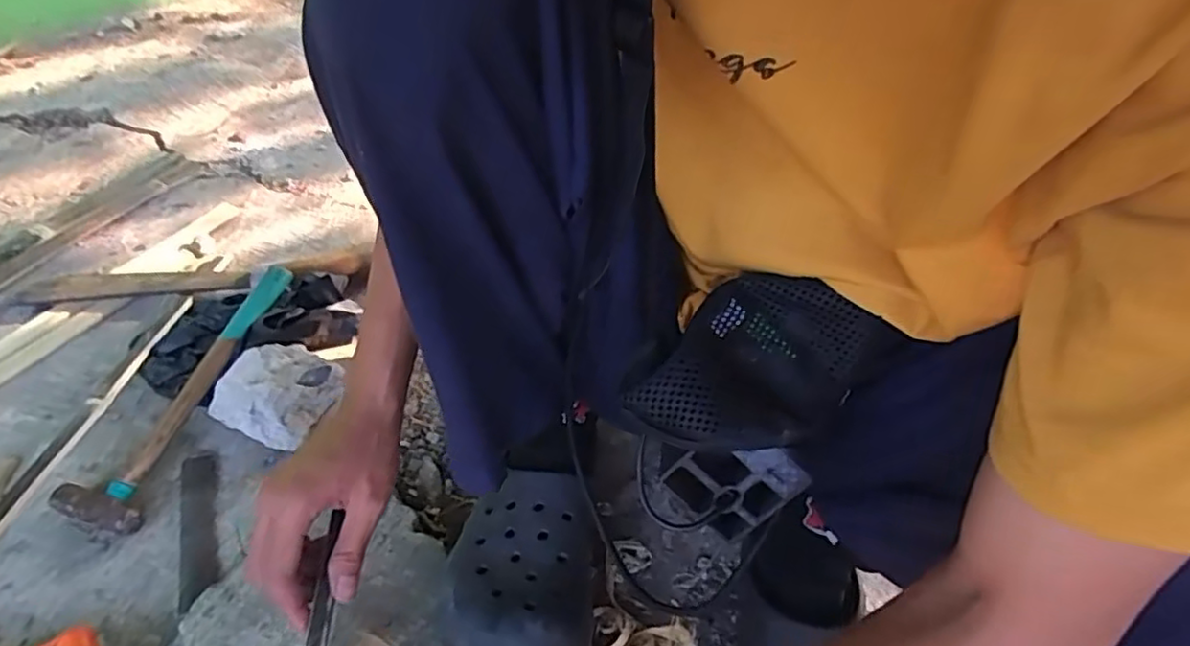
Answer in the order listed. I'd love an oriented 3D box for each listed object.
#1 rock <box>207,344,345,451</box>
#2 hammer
[{"bbox_3d":[-0.308,0.063,0.623,0.092,0.055,0.104,16,50,9],"label":"rock"},{"bbox_3d":[-0.394,0.053,0.615,0.077,0.023,0.284,16,59,0],"label":"hammer"}]

